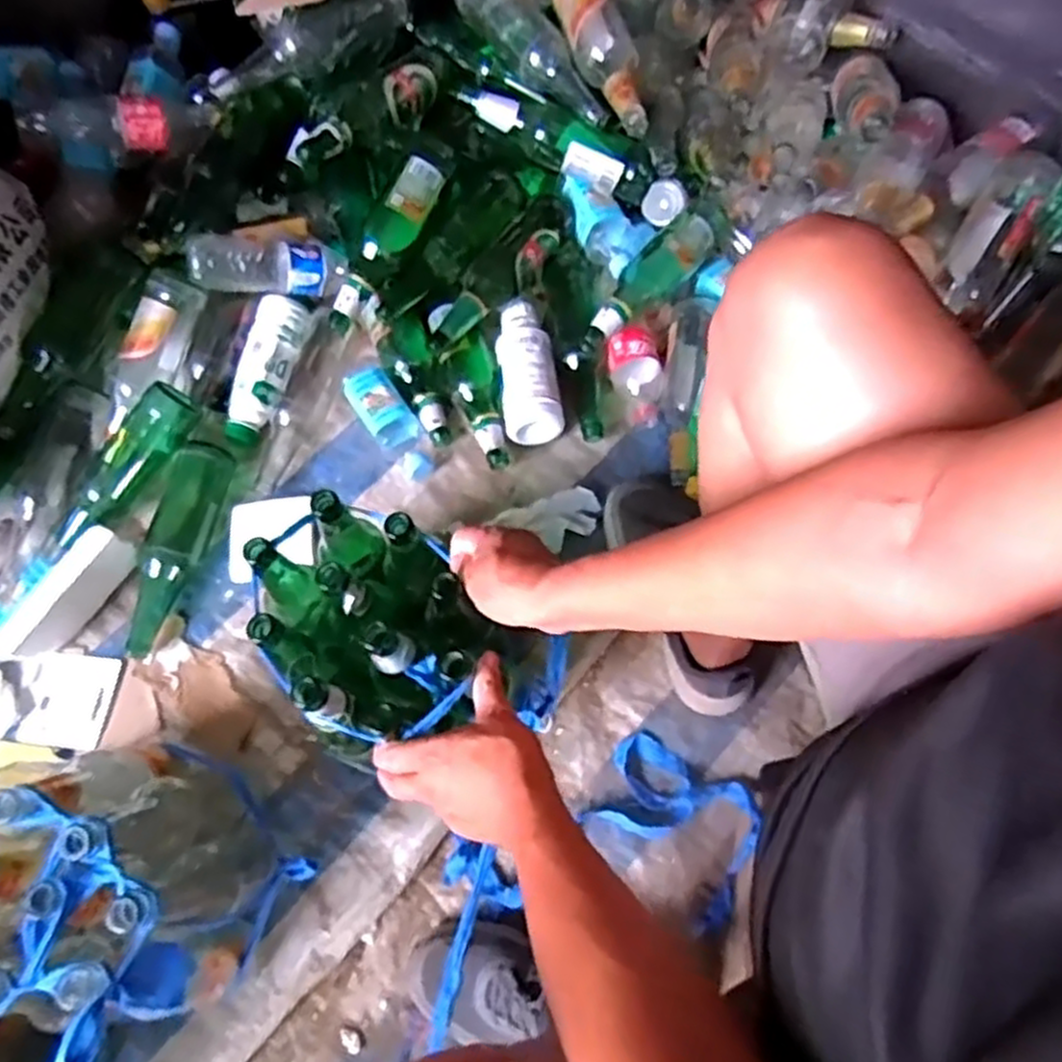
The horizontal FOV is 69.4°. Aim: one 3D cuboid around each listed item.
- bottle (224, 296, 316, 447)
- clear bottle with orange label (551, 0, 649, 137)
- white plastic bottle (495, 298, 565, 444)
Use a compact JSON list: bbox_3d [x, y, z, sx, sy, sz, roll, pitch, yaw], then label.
[{"bbox_3d":[-0.336,-0.203,0.977,0.071,0.047,0.194,13,69,7],"label":"bottle"},{"bbox_3d":[0.077,-0.599,0.908,0.067,0.068,0.286,-16,68,-5],"label":"clear bottle with orange label"},{"bbox_3d":[-0.008,-0.201,0.966,0.074,0.068,0.192,-11,68,-3],"label":"white plastic bottle"}]

